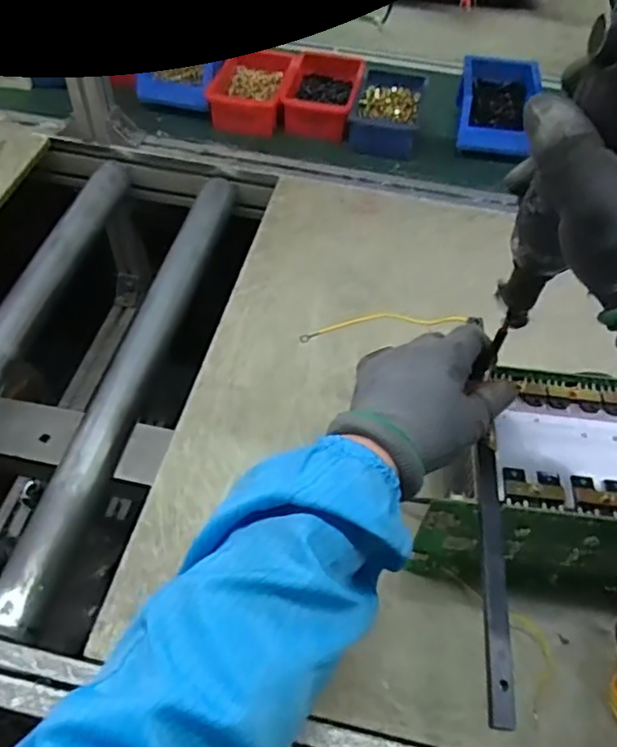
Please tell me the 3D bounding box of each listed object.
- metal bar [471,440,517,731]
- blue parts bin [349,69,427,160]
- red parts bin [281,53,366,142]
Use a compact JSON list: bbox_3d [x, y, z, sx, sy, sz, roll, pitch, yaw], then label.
[{"bbox_3d":[0.112,0.119,0.373,0.015,0.010,0.167,6,55,1],"label":"metal bar"},{"bbox_3d":[0.111,-0.366,0.873,0.093,0.048,0.142,10,53,4],"label":"blue parts bin"},{"bbox_3d":[0.022,-0.400,0.892,0.099,0.055,0.145,10,53,5],"label":"red parts bin"}]

